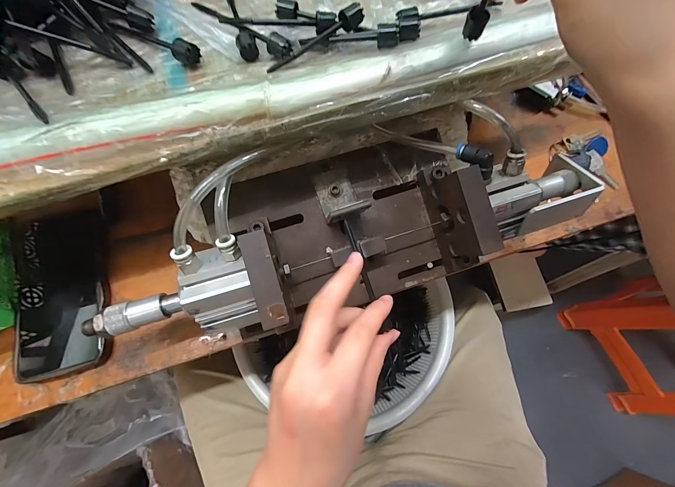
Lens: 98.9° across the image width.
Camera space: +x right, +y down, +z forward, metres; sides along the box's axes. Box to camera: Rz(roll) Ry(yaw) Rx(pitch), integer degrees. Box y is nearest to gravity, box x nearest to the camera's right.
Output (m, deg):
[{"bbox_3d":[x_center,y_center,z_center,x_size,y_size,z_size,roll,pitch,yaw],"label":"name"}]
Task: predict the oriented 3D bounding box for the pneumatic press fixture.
[{"bbox_3d":[0.005,-0.019,0.258,0.396,0.103,0.134,-15,71,-12],"label":"pneumatic press fixture"}]

